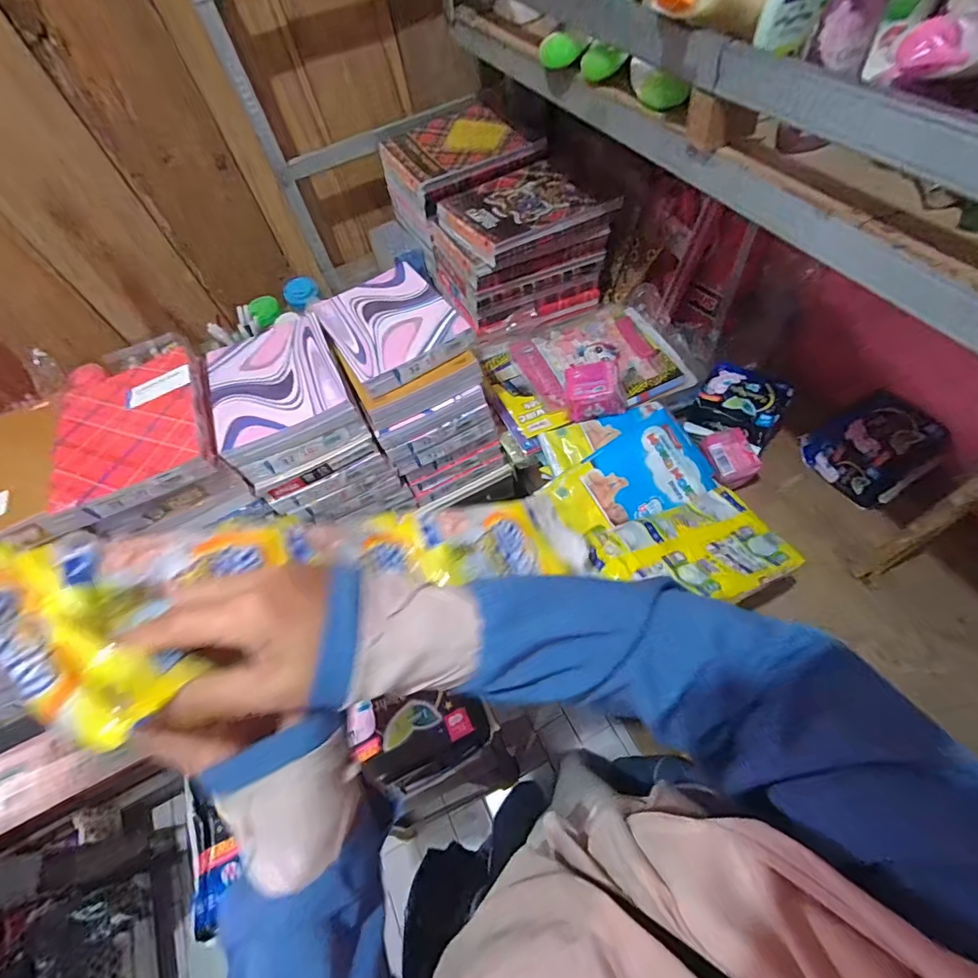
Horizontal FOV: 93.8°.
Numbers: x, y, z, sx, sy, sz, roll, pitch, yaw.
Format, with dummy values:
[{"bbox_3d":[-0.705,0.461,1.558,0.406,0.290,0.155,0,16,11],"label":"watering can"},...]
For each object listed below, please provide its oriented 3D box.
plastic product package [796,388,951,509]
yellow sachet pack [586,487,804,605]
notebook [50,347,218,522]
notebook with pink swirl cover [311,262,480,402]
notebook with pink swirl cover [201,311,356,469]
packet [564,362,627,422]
[{"bbox_3d":[0.580,-0.063,0.683,0.128,0.115,0.131,-25,58,-11],"label":"plastic product package"},{"bbox_3d":[0.236,0.068,0.520,0.232,0.015,0.132,-13,44,-27],"label":"yellow sachet pack"},{"bbox_3d":[-0.423,-0.077,0.547,0.161,0.030,0.211,-24,58,-10],"label":"notebook"},{"bbox_3d":[-0.140,-0.232,0.641,0.158,0.030,0.208,-29,59,-13],"label":"notebook with pink swirl cover"},{"bbox_3d":[-0.281,-0.139,0.604,0.156,0.035,0.201,-24,58,-10],"label":"notebook with pink swirl cover"},{"bbox_3d":[0.158,-0.146,0.694,0.077,0.064,0.068,-6,57,1],"label":"packet"}]

